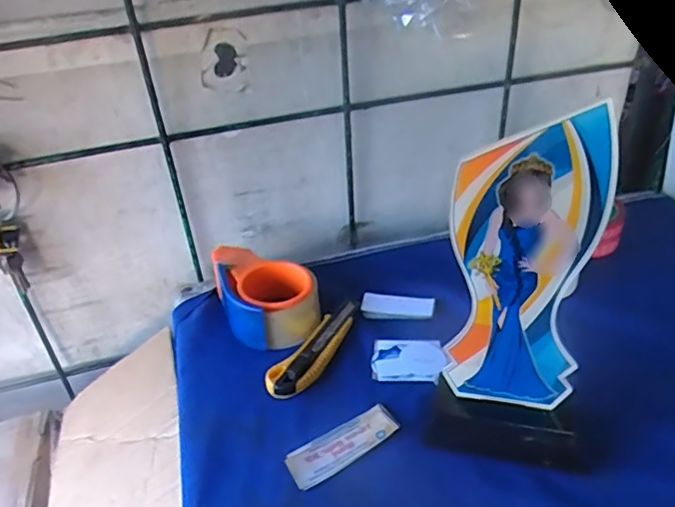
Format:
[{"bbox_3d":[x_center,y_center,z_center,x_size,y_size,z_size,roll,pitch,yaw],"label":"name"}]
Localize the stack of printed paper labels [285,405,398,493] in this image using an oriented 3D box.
[{"bbox_3d":[0.005,0.172,0.514,0.104,0.008,0.038,-23,38,-24],"label":"stack of printed paper labels"}]

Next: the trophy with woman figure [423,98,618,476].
[{"bbox_3d":[0.134,0.045,0.423,0.125,0.278,0.042,7,36,17],"label":"trophy with woman figure"}]

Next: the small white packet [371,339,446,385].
[{"bbox_3d":[0.073,0.109,0.589,0.073,0.013,0.052,4,35,13],"label":"small white packet"}]

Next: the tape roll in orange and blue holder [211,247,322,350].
[{"bbox_3d":[-0.082,0.041,0.657,0.100,0.057,0.128,-17,36,-16],"label":"tape roll in orange and blue holder"}]

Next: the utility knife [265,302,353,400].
[{"bbox_3d":[-0.022,0.098,0.603,0.037,0.011,0.141,18,41,30],"label":"utility knife"}]

